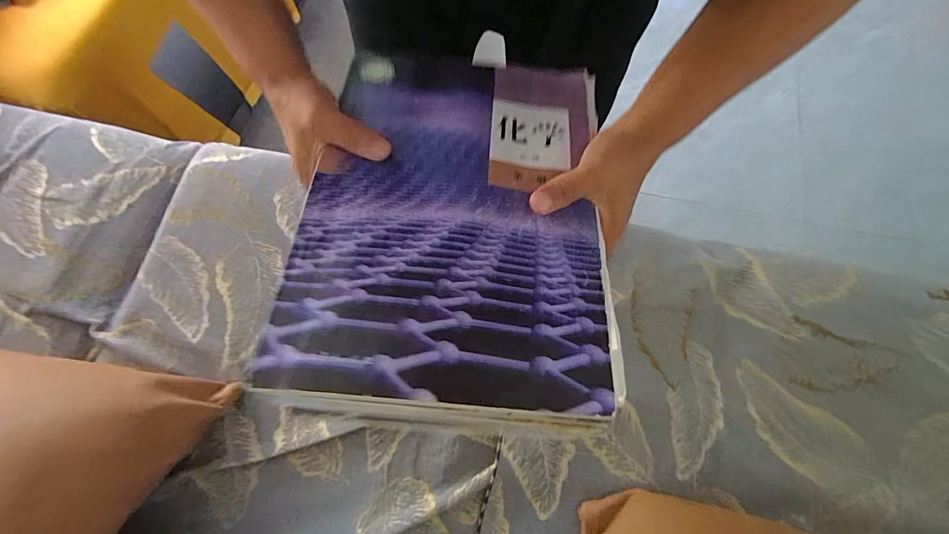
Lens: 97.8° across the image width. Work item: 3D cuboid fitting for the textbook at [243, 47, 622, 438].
[{"bbox_3d":[-0.014,-0.043,0.314,0.210,0.038,0.297,6,62,0],"label":"textbook"}]

